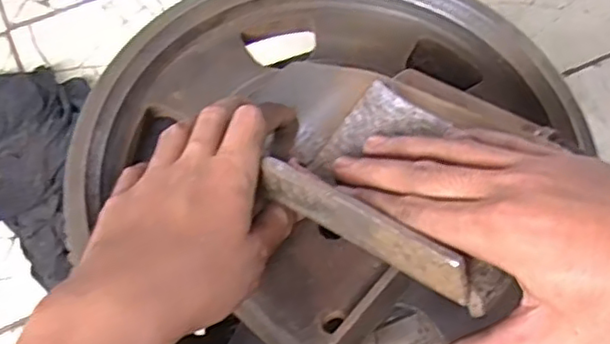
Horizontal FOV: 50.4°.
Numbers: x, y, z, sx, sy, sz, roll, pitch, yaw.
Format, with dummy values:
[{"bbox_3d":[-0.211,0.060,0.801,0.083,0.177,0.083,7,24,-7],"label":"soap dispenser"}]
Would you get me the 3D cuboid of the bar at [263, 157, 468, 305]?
[{"bbox_3d":[0.024,0.024,0.294,0.108,0.025,0.005,28,46,29],"label":"bar"}]

